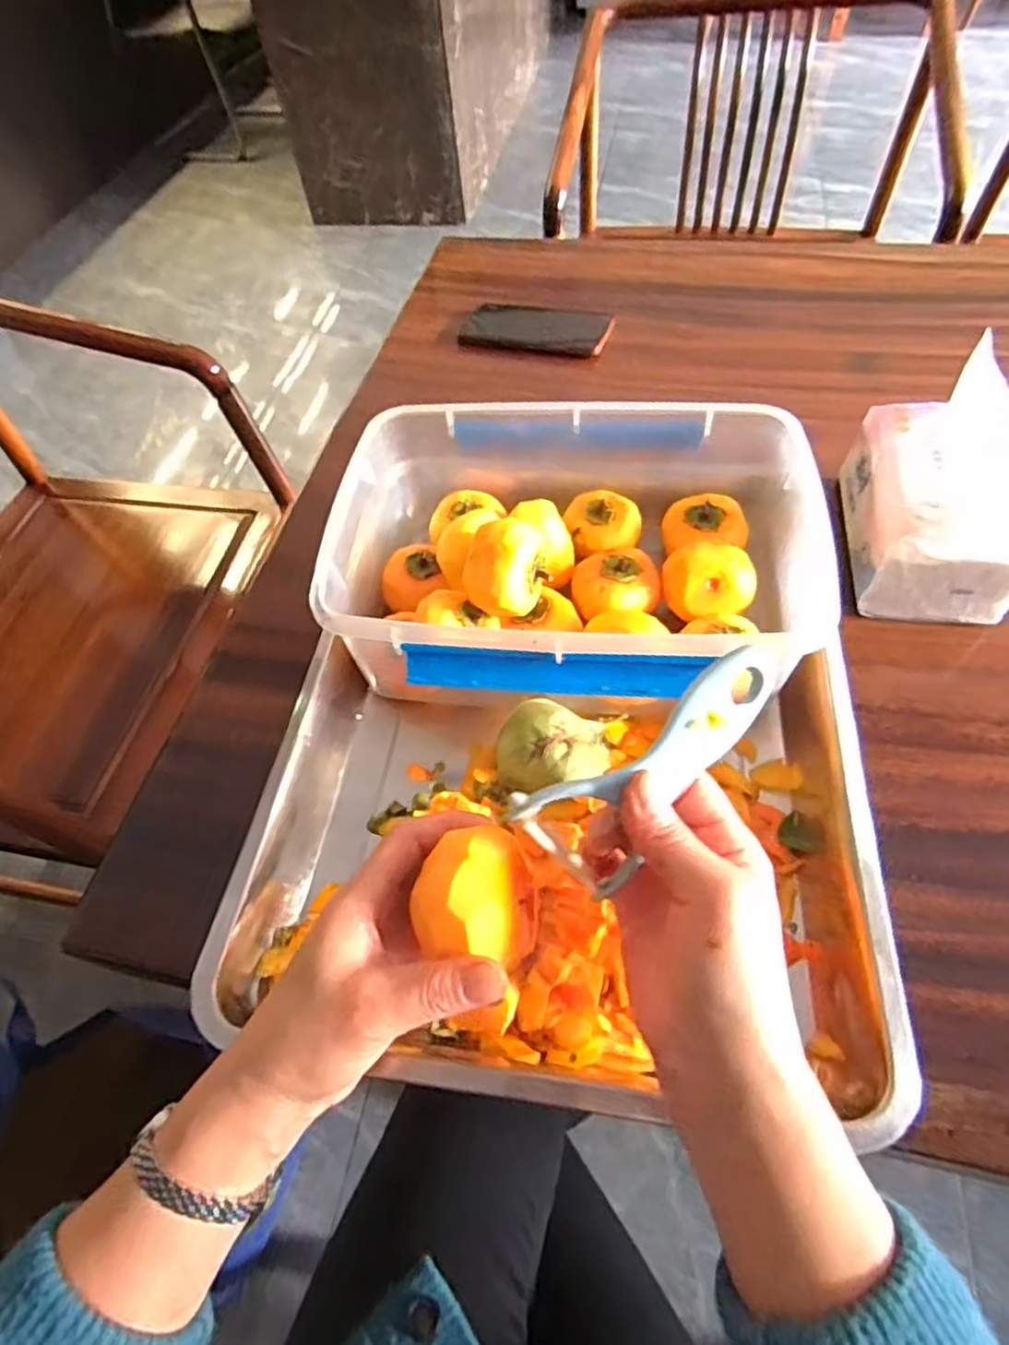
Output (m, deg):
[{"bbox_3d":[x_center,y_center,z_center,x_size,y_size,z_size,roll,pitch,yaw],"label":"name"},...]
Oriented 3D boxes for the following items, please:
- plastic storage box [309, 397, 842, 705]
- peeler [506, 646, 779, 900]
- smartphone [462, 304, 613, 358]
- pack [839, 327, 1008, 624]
[{"bbox_3d":[0.047,-0.084,0.480,0.315,0.107,0.246,0,57,6],"label":"plastic storage box"},{"bbox_3d":[0.062,0.034,0.277,0.119,0.046,0.021,-40,19,-11],"label":"peeler"},{"bbox_3d":[0.037,-0.385,0.756,0.162,0.012,0.078,11,58,13],"label":"smartphone"},{"bbox_3d":[0.314,-0.130,0.487,0.096,0.134,0.147,4,57,9],"label":"pack"}]

